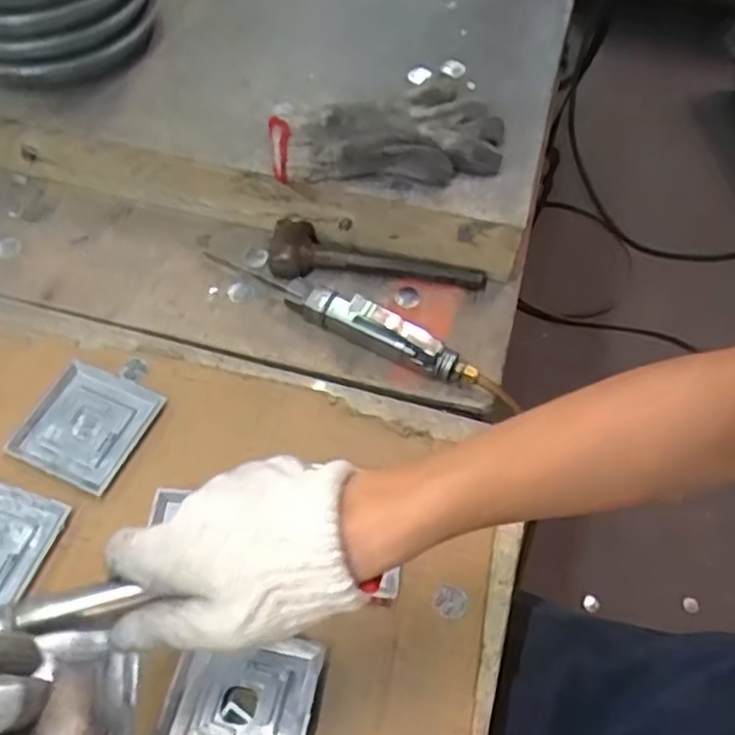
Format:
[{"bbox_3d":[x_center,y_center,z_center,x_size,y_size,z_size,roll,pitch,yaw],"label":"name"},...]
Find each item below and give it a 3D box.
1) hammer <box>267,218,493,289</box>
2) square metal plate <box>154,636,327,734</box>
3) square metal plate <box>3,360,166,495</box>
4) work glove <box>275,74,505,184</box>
[{"bbox_3d":[0.008,-0.104,0.617,0.197,0.036,0.054,6,58,2],"label":"hammer"},{"bbox_3d":[-0.079,0.210,0.432,0.088,0.012,0.089,11,58,5],"label":"square metal plate"},{"bbox_3d":[-0.219,0.044,0.543,0.091,0.010,0.090,22,60,12],"label":"square metal plate"},{"bbox_3d":[0.015,-0.212,0.606,0.193,0.032,0.133,-7,58,-6],"label":"work glove"}]

